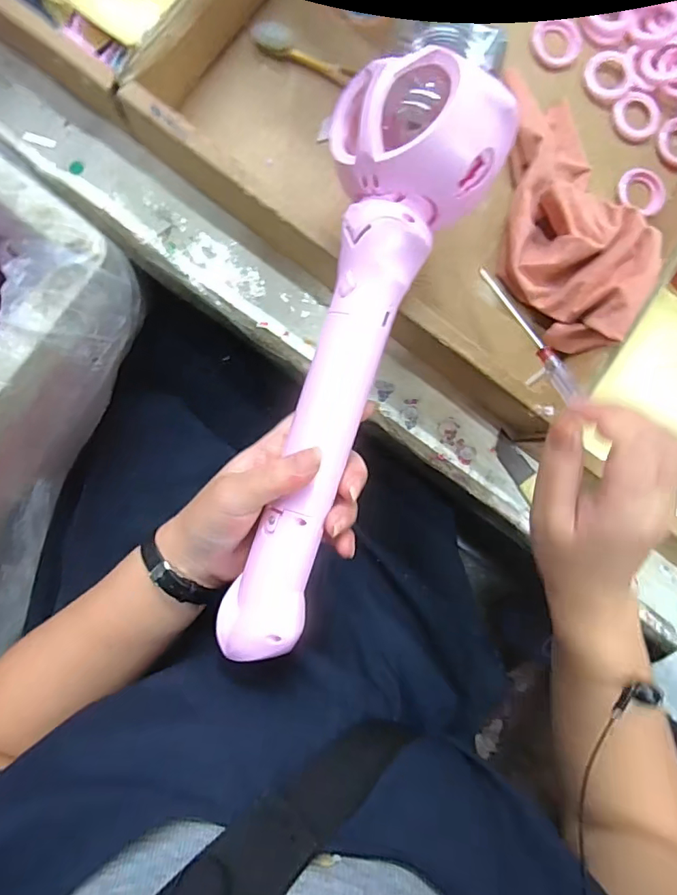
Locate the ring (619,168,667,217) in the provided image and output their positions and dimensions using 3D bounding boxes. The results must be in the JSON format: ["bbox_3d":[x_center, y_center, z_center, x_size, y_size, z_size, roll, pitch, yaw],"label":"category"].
[{"bbox_3d":[0.239,-0.201,0.389,0.038,0.009,0.031,17,89,-4],"label":"ring"}]

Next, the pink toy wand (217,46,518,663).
[{"bbox_3d":[0.003,-0.040,0.272,0.085,0.053,0.320,17,94,-4],"label":"pink toy wand"}]

